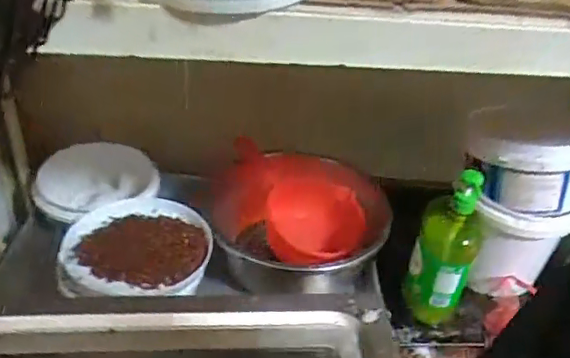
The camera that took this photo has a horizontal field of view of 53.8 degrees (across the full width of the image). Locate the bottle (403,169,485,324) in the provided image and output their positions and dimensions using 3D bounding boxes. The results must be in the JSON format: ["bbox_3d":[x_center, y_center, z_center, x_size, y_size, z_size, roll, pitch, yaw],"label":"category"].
[{"bbox_3d":[0.252,0.112,0.889,0.087,0.279,0.085,16,37,14],"label":"bottle"}]

